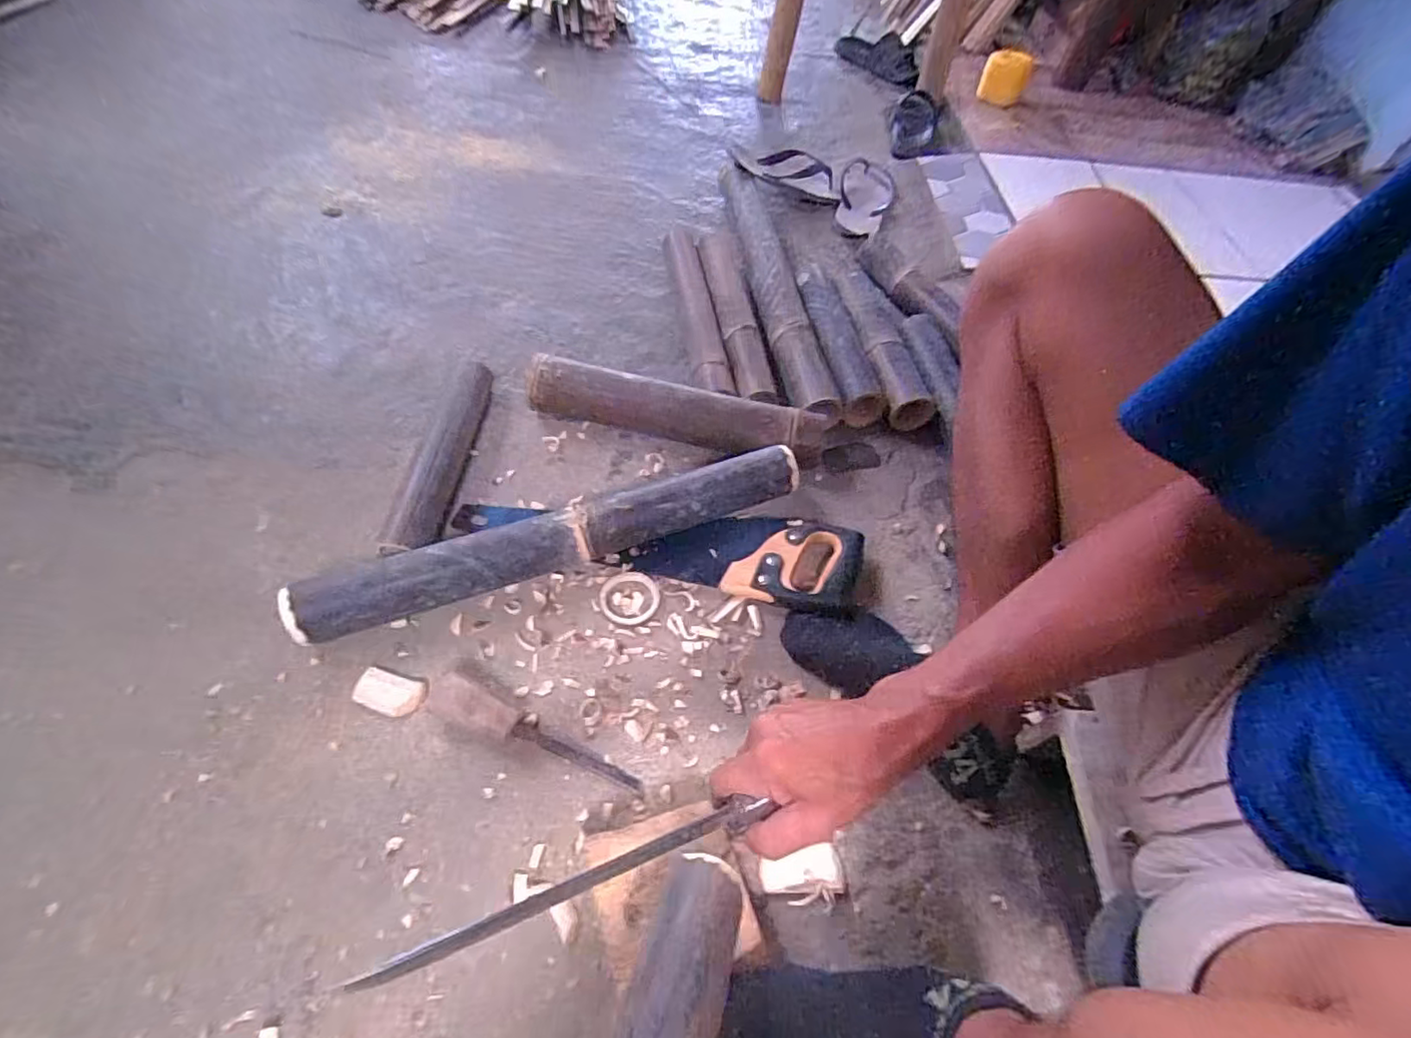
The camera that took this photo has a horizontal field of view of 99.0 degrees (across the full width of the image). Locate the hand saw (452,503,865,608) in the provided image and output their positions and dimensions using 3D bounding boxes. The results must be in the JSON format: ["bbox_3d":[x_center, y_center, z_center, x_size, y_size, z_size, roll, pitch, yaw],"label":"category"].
[{"bbox_3d":[-0.060,0.023,0.679,0.458,0.044,0.130,6,53,0],"label":"hand saw"}]

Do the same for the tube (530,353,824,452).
[{"bbox_3d":[-0.040,-0.132,0.769,0.376,0.069,0.071,12,54,1],"label":"tube"}]

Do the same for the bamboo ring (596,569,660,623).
[{"bbox_3d":[-0.083,0.085,0.652,0.065,0.007,0.061,2,53,-3],"label":"bamboo ring"}]

